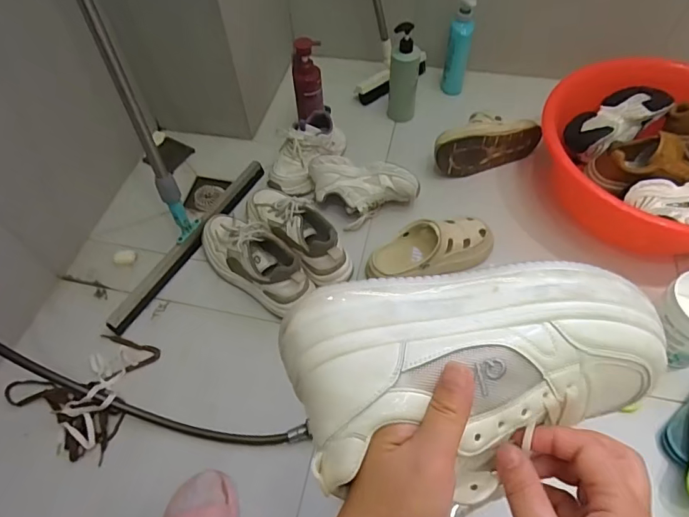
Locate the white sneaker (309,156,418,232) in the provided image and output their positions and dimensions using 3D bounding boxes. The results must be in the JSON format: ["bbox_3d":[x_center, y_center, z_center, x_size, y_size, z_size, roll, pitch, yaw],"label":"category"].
[{"bbox_3d":[0.035,-0.128,0.971,0.232,0.102,0.118,6,55,5],"label":"white sneaker"}]

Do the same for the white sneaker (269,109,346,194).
[{"bbox_3d":[-0.081,-0.239,1.041,0.094,0.103,0.222,24,61,16],"label":"white sneaker"}]

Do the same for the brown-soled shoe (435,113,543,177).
[{"bbox_3d":[0.298,-0.269,1.043,0.239,0.109,0.112,-17,56,-11],"label":"brown-soled shoe"}]

